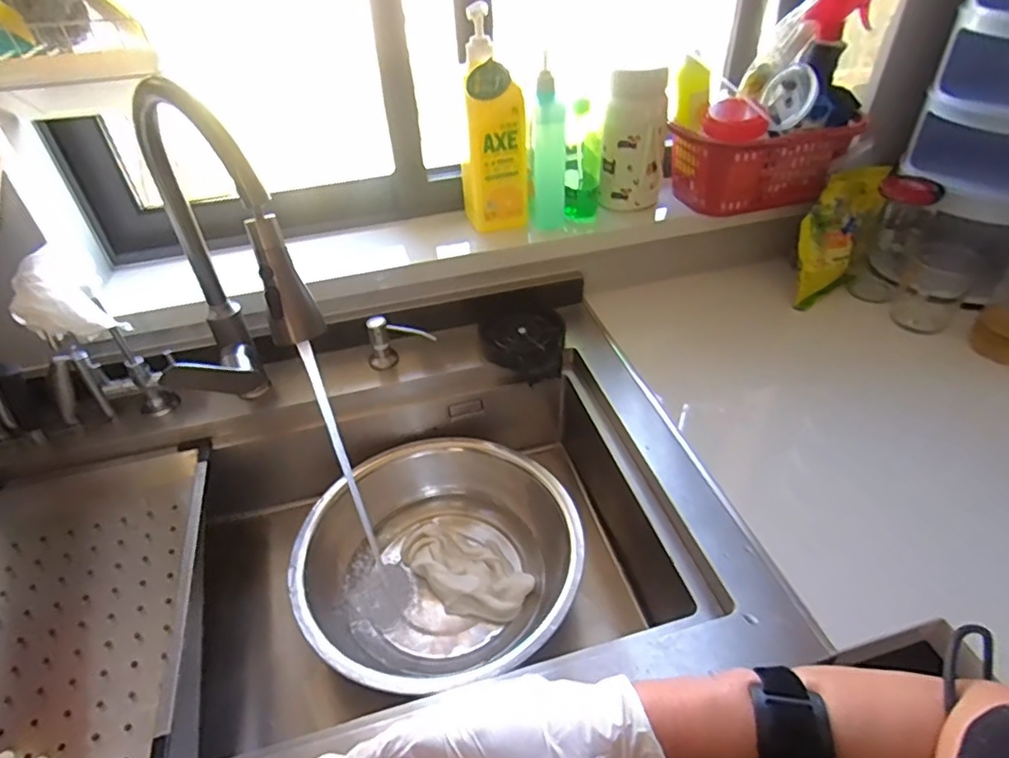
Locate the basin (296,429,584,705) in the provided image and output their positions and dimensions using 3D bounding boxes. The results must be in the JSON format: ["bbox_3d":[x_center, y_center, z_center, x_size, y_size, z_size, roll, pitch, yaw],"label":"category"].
[{"bbox_3d":[-0.080,0.222,0.712,0.322,0.109,0.320,1,38,-1],"label":"basin"}]

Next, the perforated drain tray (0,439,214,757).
[{"bbox_3d":[-0.472,0.266,0.613,0.289,0.095,0.353,-9,39,-13],"label":"perforated drain tray"}]

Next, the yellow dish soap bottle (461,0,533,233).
[{"bbox_3d":[-0.010,-0.335,0.802,0.096,0.263,0.055,0,38,-2],"label":"yellow dish soap bottle"}]

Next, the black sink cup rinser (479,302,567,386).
[{"bbox_3d":[0.026,-0.054,0.841,0.123,0.039,0.128,7,38,7],"label":"black sink cup rinser"}]

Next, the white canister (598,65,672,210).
[{"bbox_3d":[0.196,-0.357,0.868,0.098,0.185,0.087,9,38,10],"label":"white canister"}]

